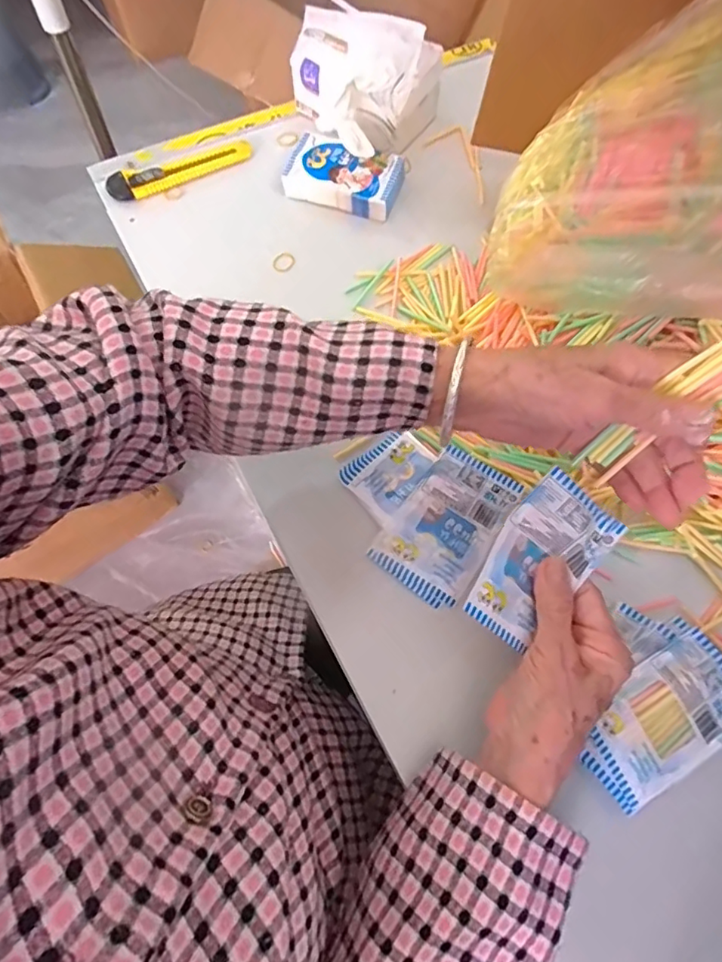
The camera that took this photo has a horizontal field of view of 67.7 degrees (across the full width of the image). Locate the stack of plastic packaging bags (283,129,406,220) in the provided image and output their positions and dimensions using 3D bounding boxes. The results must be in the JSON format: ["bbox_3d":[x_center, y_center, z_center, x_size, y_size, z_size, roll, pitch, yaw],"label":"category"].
[{"bbox_3d":[-0.017,-0.302,0.536,0.111,0.029,0.072,10,67,3],"label":"stack of plastic packaging bags"}]

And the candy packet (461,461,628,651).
[{"bbox_3d":[0.104,0.047,0.318,0.053,0.030,0.097,38,89,14],"label":"candy packet"}]

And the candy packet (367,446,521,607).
[{"bbox_3d":[0.064,0.031,0.398,0.068,0.018,0.108,34,70,12],"label":"candy packet"}]

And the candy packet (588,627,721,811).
[{"bbox_3d":[0.195,0.148,0.341,0.103,0.005,0.064,-28,78,-12],"label":"candy packet"}]

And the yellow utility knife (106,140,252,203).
[{"bbox_3d":[-0.183,-0.319,0.549,0.149,0.015,0.032,-26,70,-12],"label":"yellow utility knife"}]

